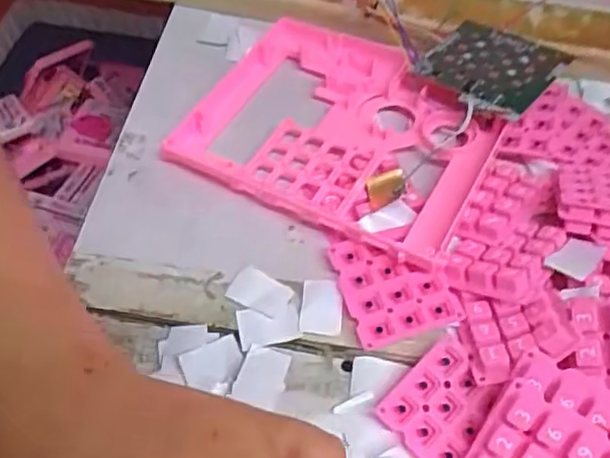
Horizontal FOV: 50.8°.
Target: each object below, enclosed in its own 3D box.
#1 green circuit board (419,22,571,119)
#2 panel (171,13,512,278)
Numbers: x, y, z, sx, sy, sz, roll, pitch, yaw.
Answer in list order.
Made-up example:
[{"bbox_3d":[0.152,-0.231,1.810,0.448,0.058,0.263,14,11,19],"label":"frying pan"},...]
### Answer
[{"bbox_3d":[0.105,-0.093,0.369,0.069,0.006,0.072,28,57,27],"label":"green circuit board"},{"bbox_3d":[0.024,-0.058,0.364,0.158,0.022,0.132,24,61,20],"label":"panel"}]

